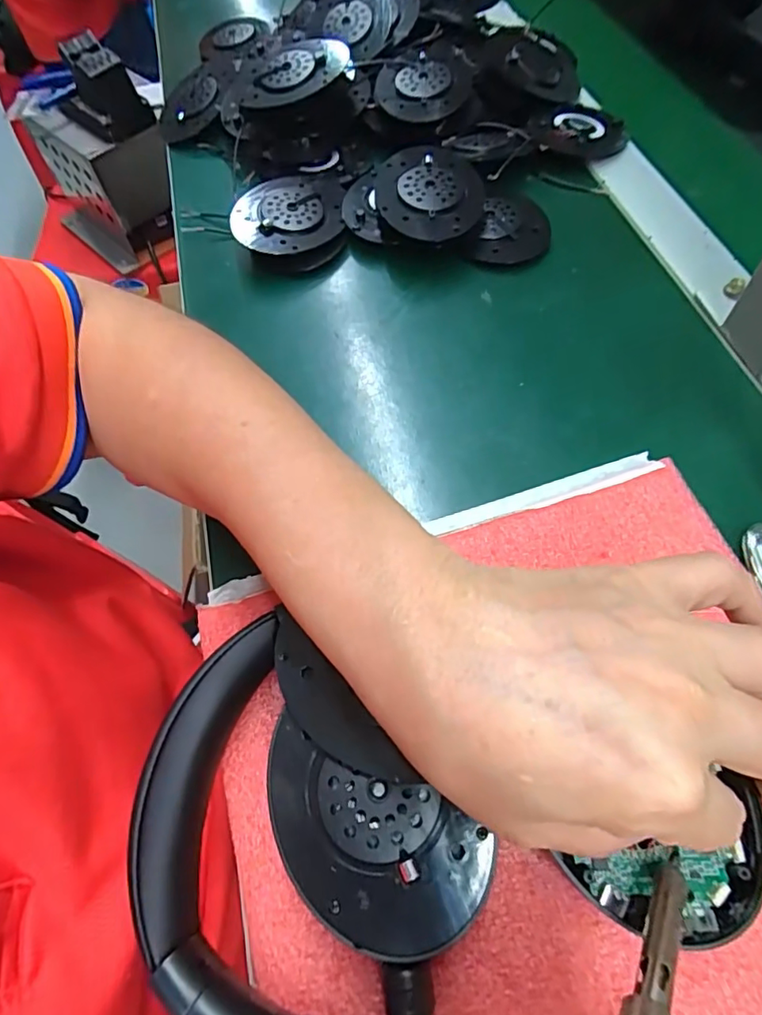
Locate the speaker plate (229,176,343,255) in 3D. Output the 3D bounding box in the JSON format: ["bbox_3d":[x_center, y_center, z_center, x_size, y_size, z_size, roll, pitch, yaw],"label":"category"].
[{"bbox_3d":[-0.063,-0.199,0.364,0.073,0.010,0.072,1,68,-3],"label":"speaker plate"}]

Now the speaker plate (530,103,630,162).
[{"bbox_3d":[0.146,-0.279,0.399,0.070,0.015,0.070,-2,61,3],"label":"speaker plate"}]

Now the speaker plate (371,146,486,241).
[{"bbox_3d":[0.032,-0.205,0.351,0.069,0.012,0.082,-9,65,-1],"label":"speaker plate"}]

